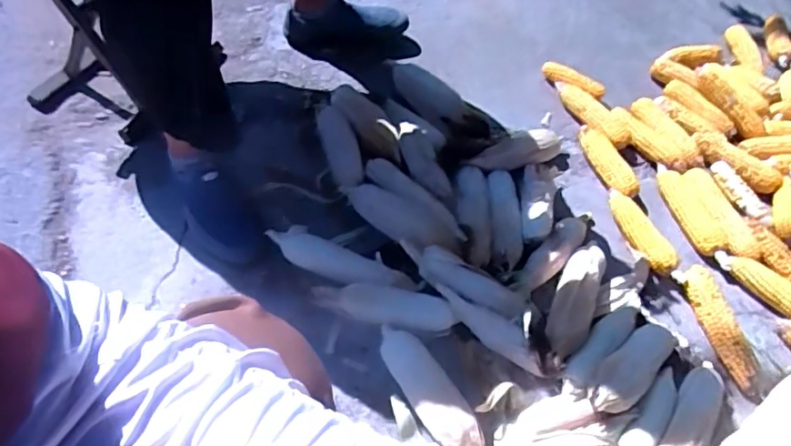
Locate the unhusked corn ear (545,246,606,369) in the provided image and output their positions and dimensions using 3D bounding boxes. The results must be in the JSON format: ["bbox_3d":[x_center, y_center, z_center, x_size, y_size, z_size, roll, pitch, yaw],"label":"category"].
[{"bbox_3d":[0.272,0.126,0.884,0.058,0.055,0.220,25,54,13],"label":"unhusked corn ear"}]

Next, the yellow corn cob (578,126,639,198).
[{"bbox_3d":[0.412,-0.120,1.127,0.049,0.045,0.192,-10,54,-13],"label":"yellow corn cob"}]

